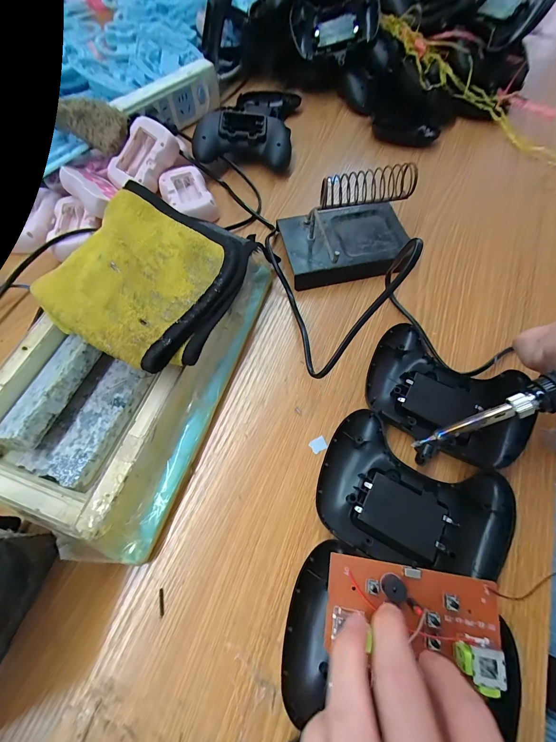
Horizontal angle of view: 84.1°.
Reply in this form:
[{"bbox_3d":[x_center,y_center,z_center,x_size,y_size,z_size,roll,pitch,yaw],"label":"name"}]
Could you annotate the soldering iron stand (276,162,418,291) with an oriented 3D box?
[{"bbox_3d":[0.075,-0.144,0.309,0.136,0.062,0.094,-9,64,-4],"label":"soldering iron stand"}]

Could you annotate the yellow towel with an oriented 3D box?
[{"bbox_3d":[-0.100,-0.078,0.244,0.128,0.028,0.149,21,65,9],"label":"yellow towel"}]

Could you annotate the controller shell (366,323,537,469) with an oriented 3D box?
[{"bbox_3d":[0.130,0.019,0.247,0.115,0.026,0.087,26,67,13],"label":"controller shell"}]

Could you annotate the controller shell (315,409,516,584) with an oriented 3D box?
[{"bbox_3d":[0.092,0.088,0.216,0.122,0.023,0.086,20,66,11],"label":"controller shell"}]

